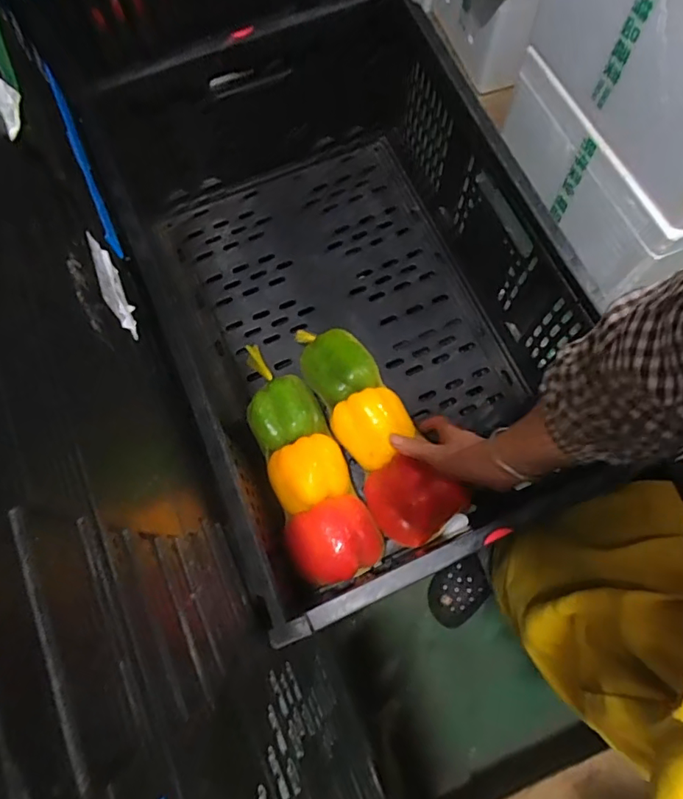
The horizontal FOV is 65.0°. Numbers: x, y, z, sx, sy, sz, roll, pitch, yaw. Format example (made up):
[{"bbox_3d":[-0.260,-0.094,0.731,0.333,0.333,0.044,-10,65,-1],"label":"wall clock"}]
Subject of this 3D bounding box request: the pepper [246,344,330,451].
[{"bbox_3d":[-0.074,-0.009,0.656,0.085,0.075,0.142,-14,73,-4],"label":"pepper"}]

